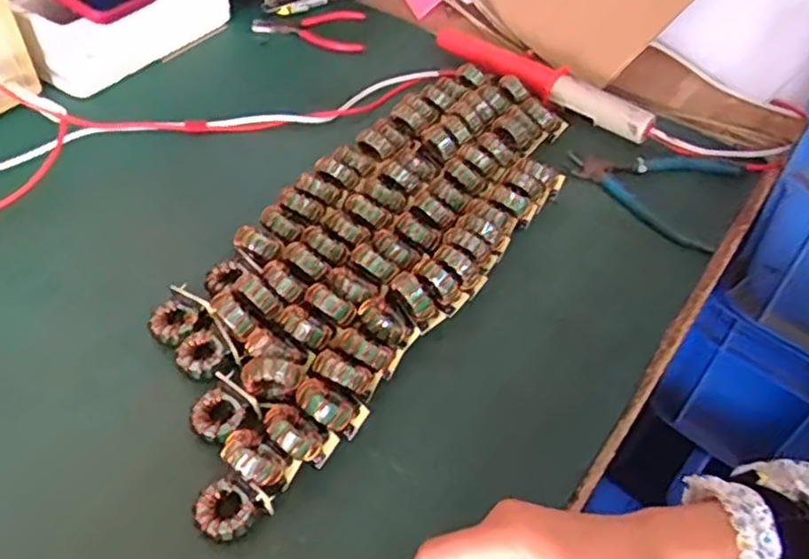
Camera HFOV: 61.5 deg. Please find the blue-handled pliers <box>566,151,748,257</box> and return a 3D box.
[{"bbox_3d":[0.221,-0.091,0.615,0.142,0.012,0.134,24,50,17],"label":"blue-handled pliers"}]

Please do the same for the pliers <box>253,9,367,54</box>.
[{"bbox_3d":[-0.105,-0.272,0.750,0.122,0.020,0.080,1,48,-3],"label":"pliers"}]

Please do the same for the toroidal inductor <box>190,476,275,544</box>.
[{"bbox_3d":[-0.098,0.128,0.381,0.036,0.017,0.032,-34,58,-30],"label":"toroidal inductor"}]

